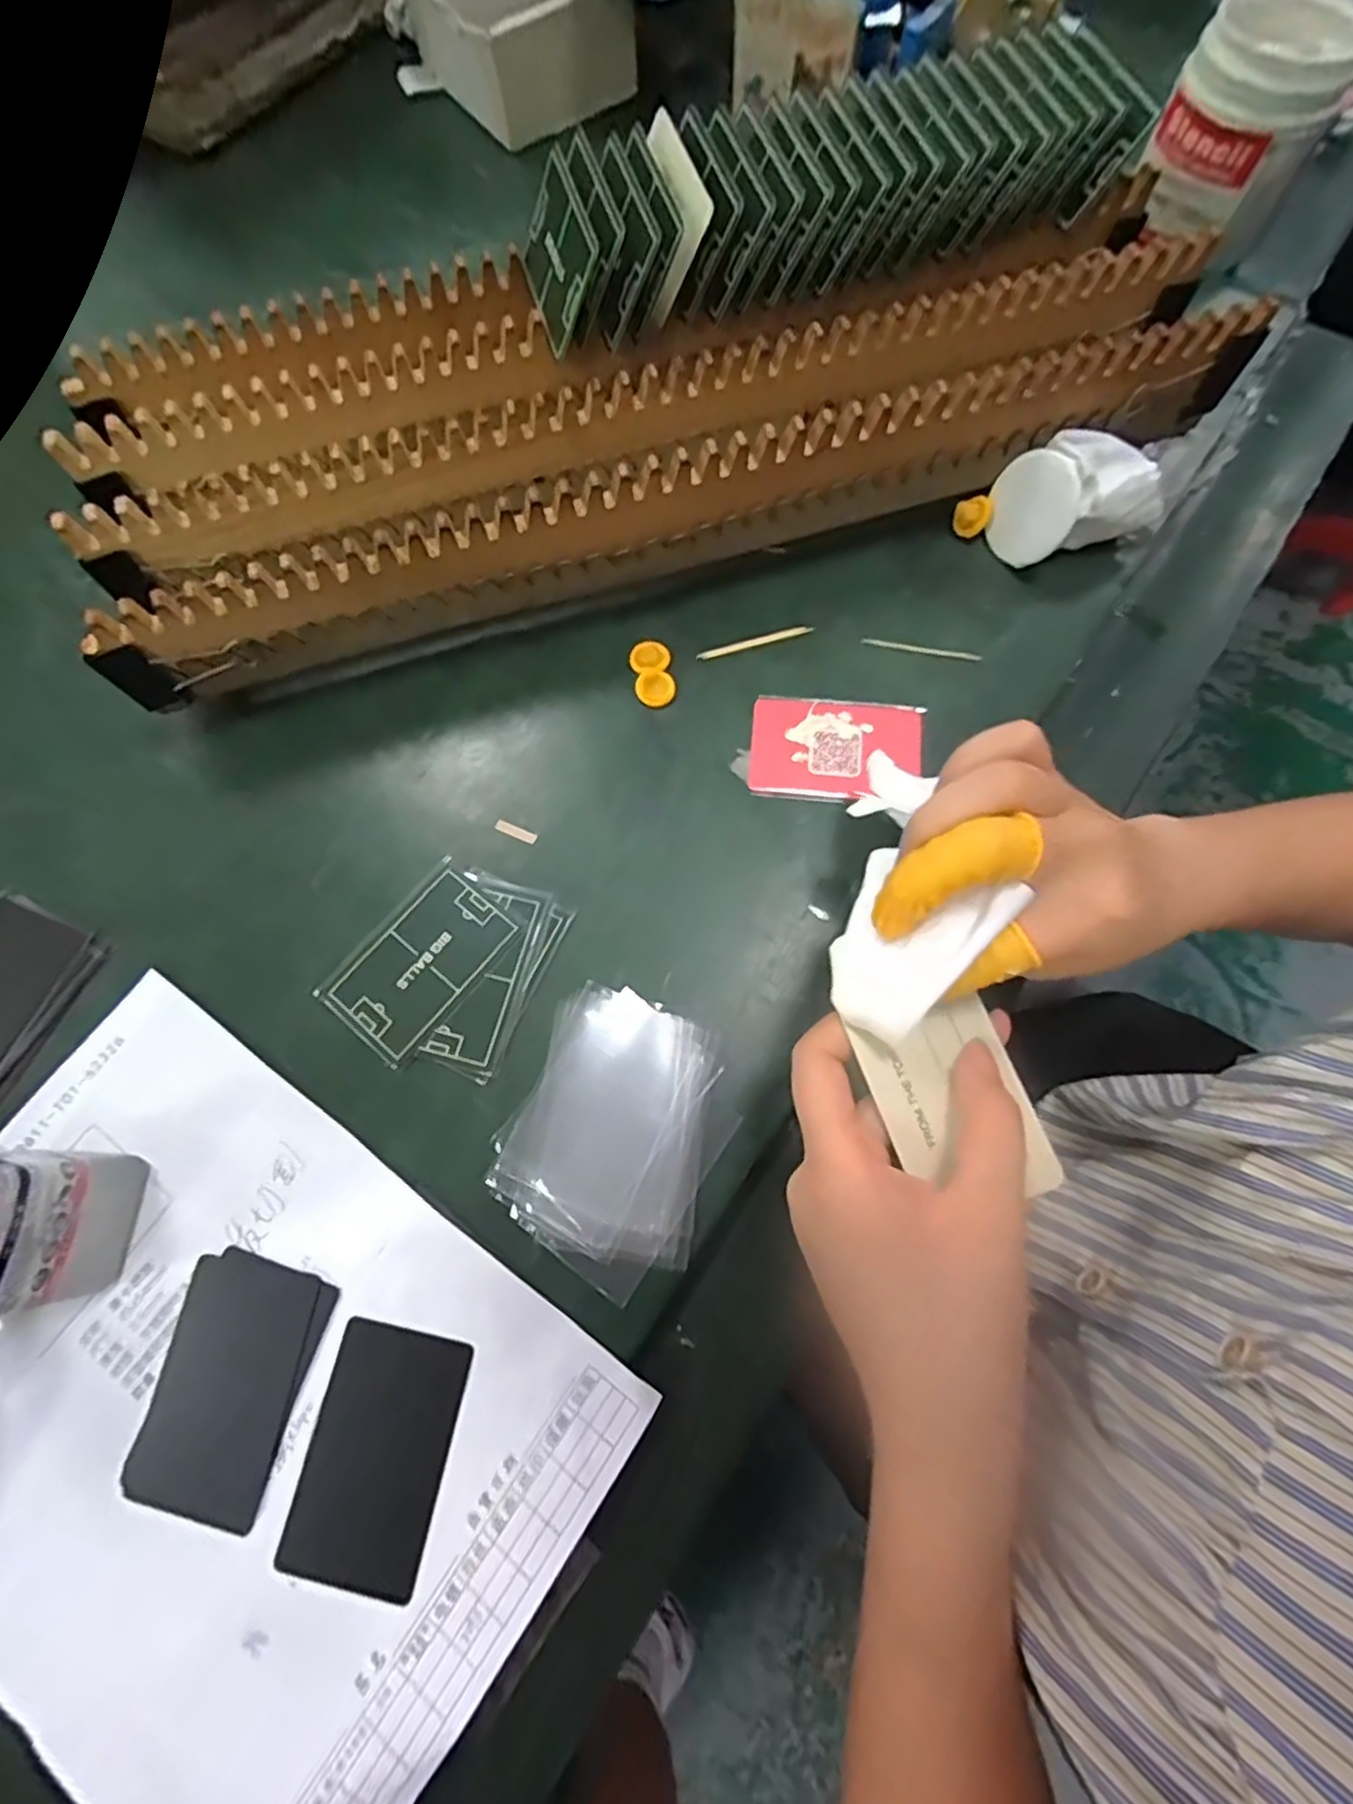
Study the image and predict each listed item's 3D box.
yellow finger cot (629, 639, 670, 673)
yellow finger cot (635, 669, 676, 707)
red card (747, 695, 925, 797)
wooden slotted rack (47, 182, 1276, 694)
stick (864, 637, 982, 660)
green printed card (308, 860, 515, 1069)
[{"bbox_3d":[-0.014,-0.133,0.367,0.021,0.004,0.020,0,73,1],"label":"yellow finger cot"},{"bbox_3d":[-0.012,-0.114,0.363,0.021,0.004,0.020,0,73,1],"label":"yellow finger cot"},{"bbox_3d":[0.082,-0.080,0.351,0.086,0.004,0.053,5,73,3],"label":"red card"},{"bbox_3d":[-0.010,-0.259,0.371,0.575,0.078,0.186,-16,73,-3],"label":"wooden slotted rack"},{"bbox_3d":[0.132,-0.136,0.366,0.063,0.004,0.004,12,74,5],"label":"stick"},{"bbox_3d":[-0.121,0.027,0.320,0.055,0.004,0.084,37,77,12],"label":"green printed card"}]

